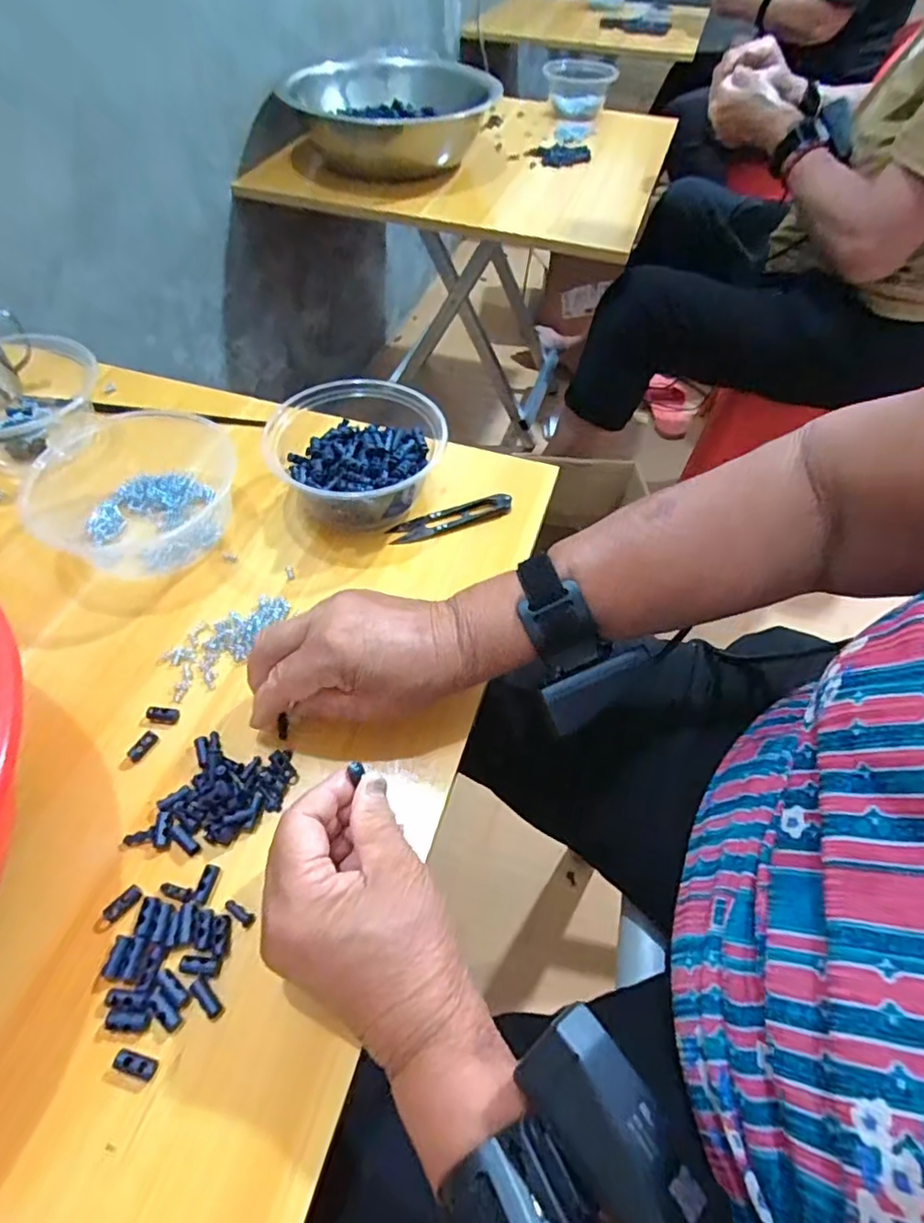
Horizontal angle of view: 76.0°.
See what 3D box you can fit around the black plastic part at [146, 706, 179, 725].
[{"bbox_3d":[-0.188,0.064,0.370,0.021,0.004,0.010,8,55,3],"label":"black plastic part"}]

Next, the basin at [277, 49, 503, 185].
[{"bbox_3d":[-0.101,-0.744,0.892,0.277,0.095,0.279,1,55,-1],"label":"basin"}]

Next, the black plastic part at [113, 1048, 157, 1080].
[{"bbox_3d":[-0.149,0.206,0.269,0.019,0.005,0.008,15,56,8],"label":"black plastic part"}]

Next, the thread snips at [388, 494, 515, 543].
[{"bbox_3d":[-0.008,-0.075,0.472,0.101,0.006,0.025,-15,57,-12],"label":"thread snips"}]

